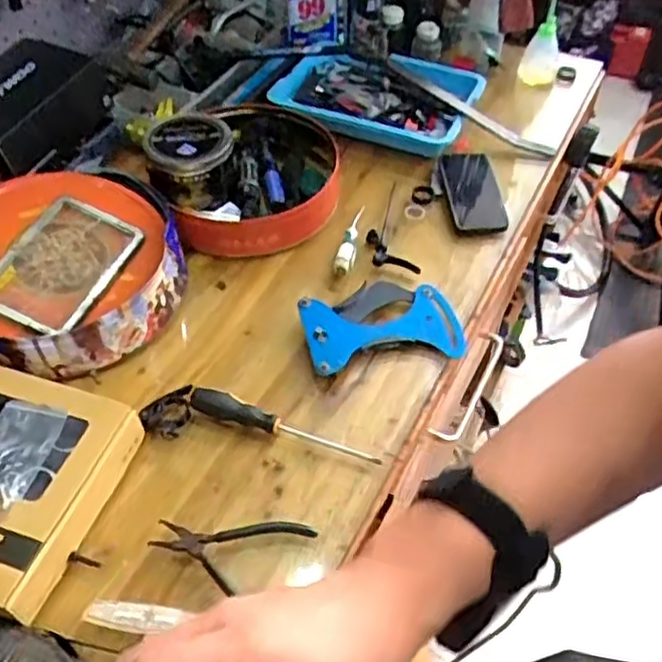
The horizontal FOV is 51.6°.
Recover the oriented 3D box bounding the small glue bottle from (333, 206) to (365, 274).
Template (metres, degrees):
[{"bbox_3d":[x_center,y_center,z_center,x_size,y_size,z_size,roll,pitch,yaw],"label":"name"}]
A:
[{"bbox_3d":[0.027,-0.132,0.942,0.026,0.021,0.129,7,50,7],"label":"small glue bottle"}]

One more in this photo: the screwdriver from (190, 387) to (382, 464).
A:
[{"bbox_3d":[-0.053,0.105,0.747,0.214,0.034,0.026,15,52,13],"label":"screwdriver"}]

